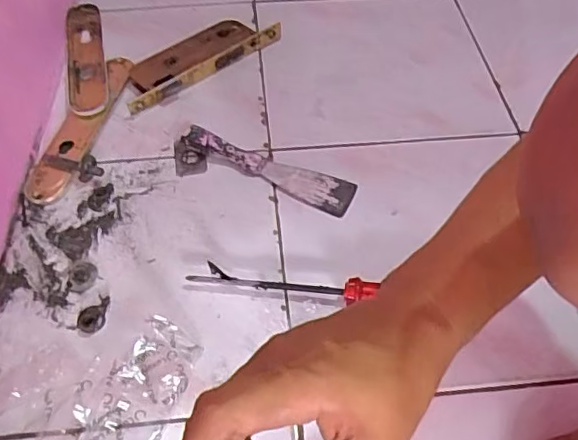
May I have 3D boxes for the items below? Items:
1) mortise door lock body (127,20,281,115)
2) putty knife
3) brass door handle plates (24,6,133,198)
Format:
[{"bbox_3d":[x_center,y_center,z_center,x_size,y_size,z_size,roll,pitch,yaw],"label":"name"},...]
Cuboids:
[{"bbox_3d":[-0.118,-0.211,0.723,0.220,0.020,0.075,-34,62,-23],"label":"mortise door lock body"},{"bbox_3d":[-0.021,-0.063,0.623,0.197,0.019,0.043,24,57,15],"label":"putty knife"},{"bbox_3d":[-0.248,-0.168,0.695,0.094,0.022,0.337,-3,54,-4],"label":"brass door handle plates"}]

